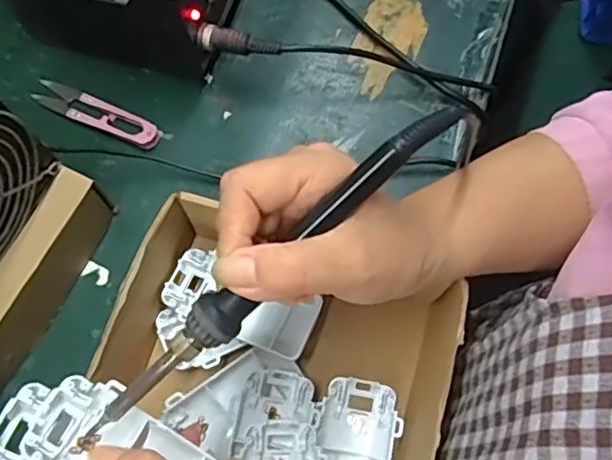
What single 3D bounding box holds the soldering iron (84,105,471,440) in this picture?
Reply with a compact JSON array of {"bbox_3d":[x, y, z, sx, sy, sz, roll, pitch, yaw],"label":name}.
[{"bbox_3d":[-0.016,0.020,0.273,0.216,0.021,0.019,-44,76,2],"label":"soldering iron"}]

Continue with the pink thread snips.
[{"bbox_3d":[-0.154,-0.086,0.458,0.103,0.012,0.023,25,72,8],"label":"pink thread snips"}]

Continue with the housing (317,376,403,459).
[{"bbox_3d":[0.028,0.139,0.375,0.045,0.022,0.094,12,71,4],"label":"housing"}]

